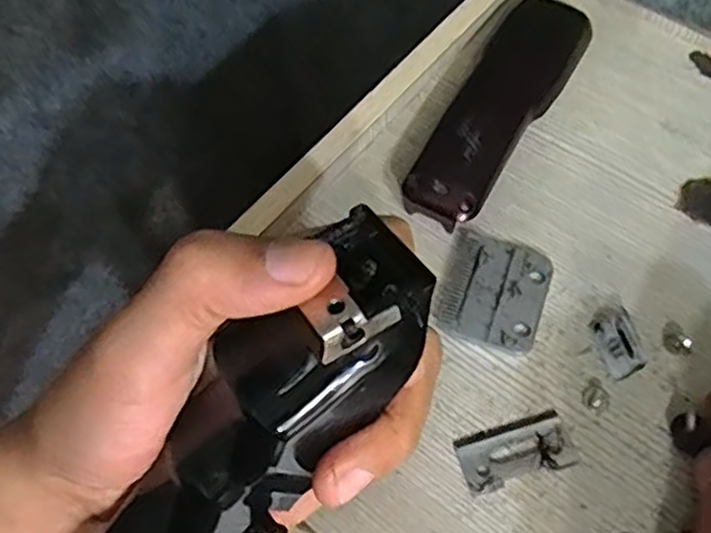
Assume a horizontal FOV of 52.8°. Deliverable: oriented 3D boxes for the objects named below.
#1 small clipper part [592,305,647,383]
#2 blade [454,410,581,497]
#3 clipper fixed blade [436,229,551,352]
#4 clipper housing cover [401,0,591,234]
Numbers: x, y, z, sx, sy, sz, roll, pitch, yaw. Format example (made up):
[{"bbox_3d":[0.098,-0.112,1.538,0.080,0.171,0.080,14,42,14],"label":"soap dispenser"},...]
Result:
[{"bbox_3d":[0.098,0.027,0.268,0.012,0.013,0.029,-9,60,-2],"label":"small clipper part"},{"bbox_3d":[0.057,0.065,0.255,0.040,0.004,0.021,-15,61,-6],"label":"blade"},{"bbox_3d":[0.055,0.009,0.285,0.040,0.004,0.047,15,62,11],"label":"clipper fixed blade"},{"bbox_3d":[0.068,-0.077,0.324,0.038,0.015,0.138,25,64,16],"label":"clipper housing cover"}]

